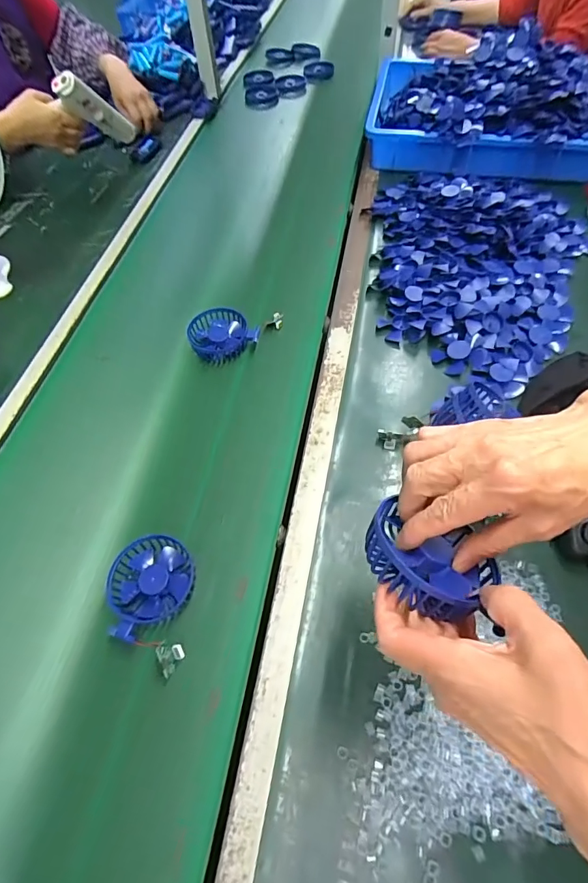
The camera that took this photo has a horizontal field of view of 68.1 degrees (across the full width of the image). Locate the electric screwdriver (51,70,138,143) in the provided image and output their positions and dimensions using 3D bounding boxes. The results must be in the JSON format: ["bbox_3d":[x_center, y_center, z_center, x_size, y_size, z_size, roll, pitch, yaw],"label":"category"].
[{"bbox_3d":[-0.385,-0.651,0.861,0.053,0.162,0.049,26,102,19],"label":"electric screwdriver"}]

